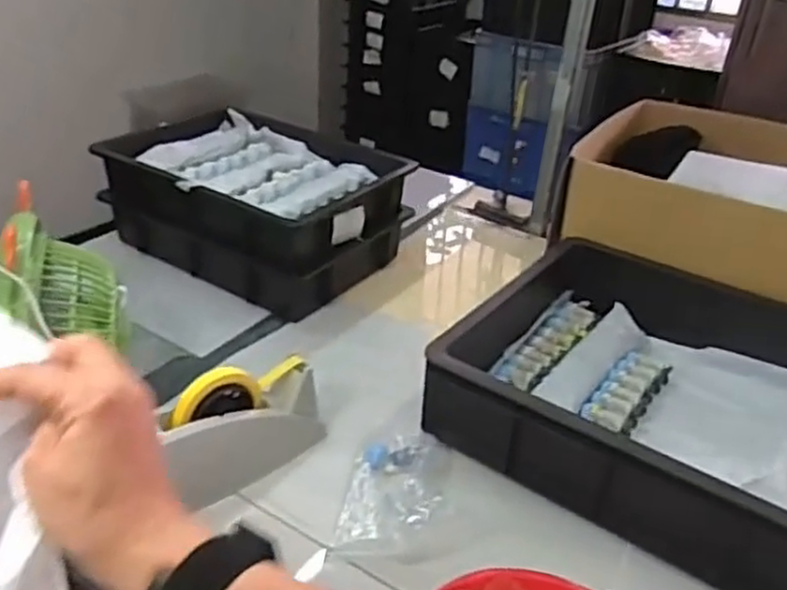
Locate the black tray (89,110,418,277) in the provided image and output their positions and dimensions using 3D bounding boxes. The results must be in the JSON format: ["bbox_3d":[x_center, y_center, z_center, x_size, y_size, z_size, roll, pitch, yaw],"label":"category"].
[{"bbox_3d":[-0.232,-0.179,1.193,0.457,0.098,0.312,21,35,26],"label":"black tray"}]

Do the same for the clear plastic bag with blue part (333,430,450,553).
[{"bbox_3d":[0.004,0.206,0.789,0.103,0.046,0.163,9,31,9],"label":"clear plastic bag with blue part"}]

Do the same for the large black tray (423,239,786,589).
[{"bbox_3d":[0.392,0.135,0.863,0.578,0.126,0.434,23,36,29],"label":"large black tray"}]

